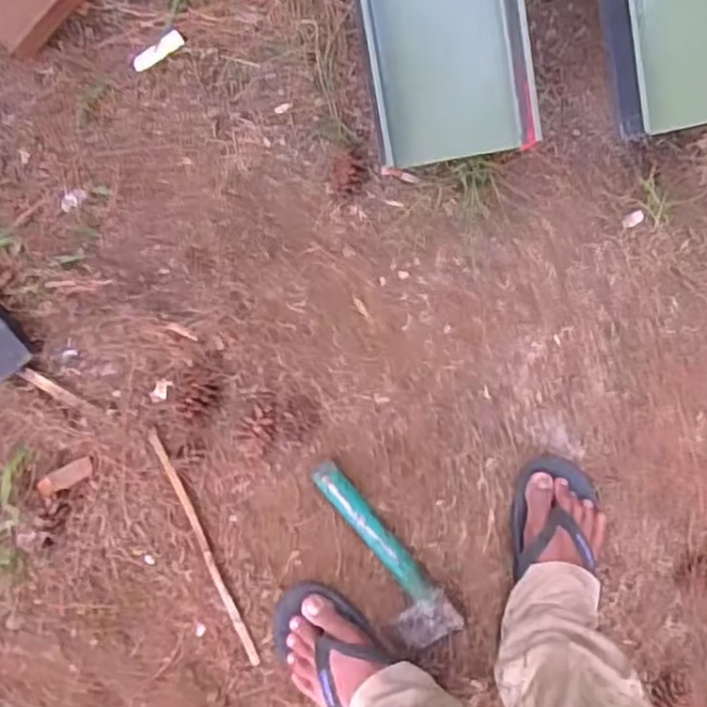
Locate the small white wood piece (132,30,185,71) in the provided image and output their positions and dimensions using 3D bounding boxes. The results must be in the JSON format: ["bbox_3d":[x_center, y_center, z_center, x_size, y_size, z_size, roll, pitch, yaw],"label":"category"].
[{"bbox_3d":[-0.218,-0.336,0.804,0.063,0.006,0.018,-34,97,3],"label":"small white wood piece"}]

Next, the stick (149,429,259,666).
[{"bbox_3d":[-0.184,0.240,0.882,0.014,0.015,0.312,-23,97,2],"label":"stick"}]

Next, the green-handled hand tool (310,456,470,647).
[{"bbox_3d":[0.030,0.245,0.878,0.068,0.032,0.258,-37,97,4],"label":"green-handled hand tool"}]

